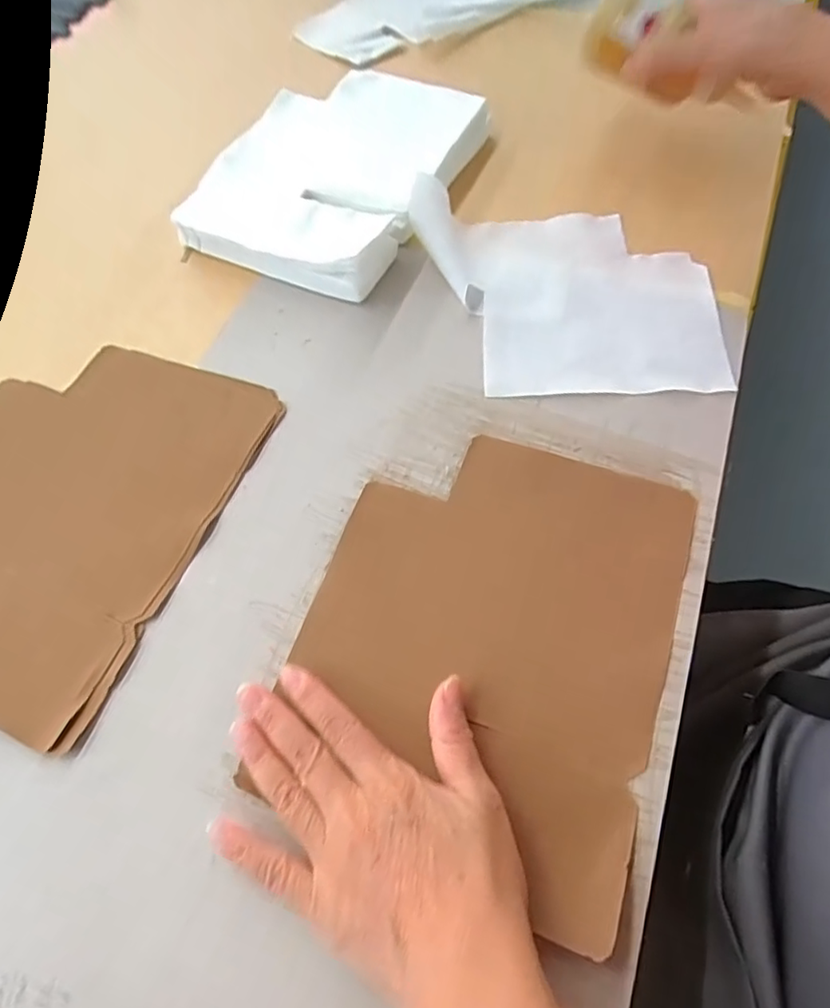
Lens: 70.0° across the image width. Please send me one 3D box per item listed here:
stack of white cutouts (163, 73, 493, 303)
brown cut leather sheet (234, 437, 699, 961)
[{"bbox_3d":[-0.064,-0.283,0.504,0.178,0.041,0.234,20,66,14],"label":"stack of white cutouts"},{"bbox_3d":[0.039,0.068,0.334,0.192,0.011,0.236,17,63,13],"label":"brown cut leather sheet"}]

